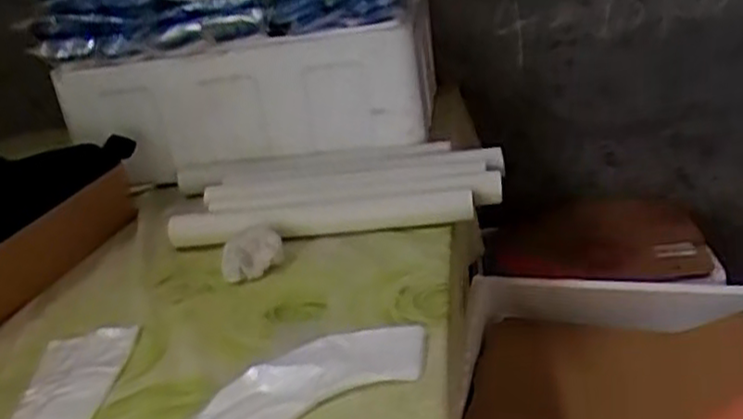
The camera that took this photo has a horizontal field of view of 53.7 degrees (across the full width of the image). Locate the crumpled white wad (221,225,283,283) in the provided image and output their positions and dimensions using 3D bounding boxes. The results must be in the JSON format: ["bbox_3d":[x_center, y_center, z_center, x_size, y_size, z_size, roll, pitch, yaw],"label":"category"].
[{"bbox_3d":[-0.128,0.043,0.777,0.066,0.038,0.059,-11,24,-8],"label":"crumpled white wad"}]

